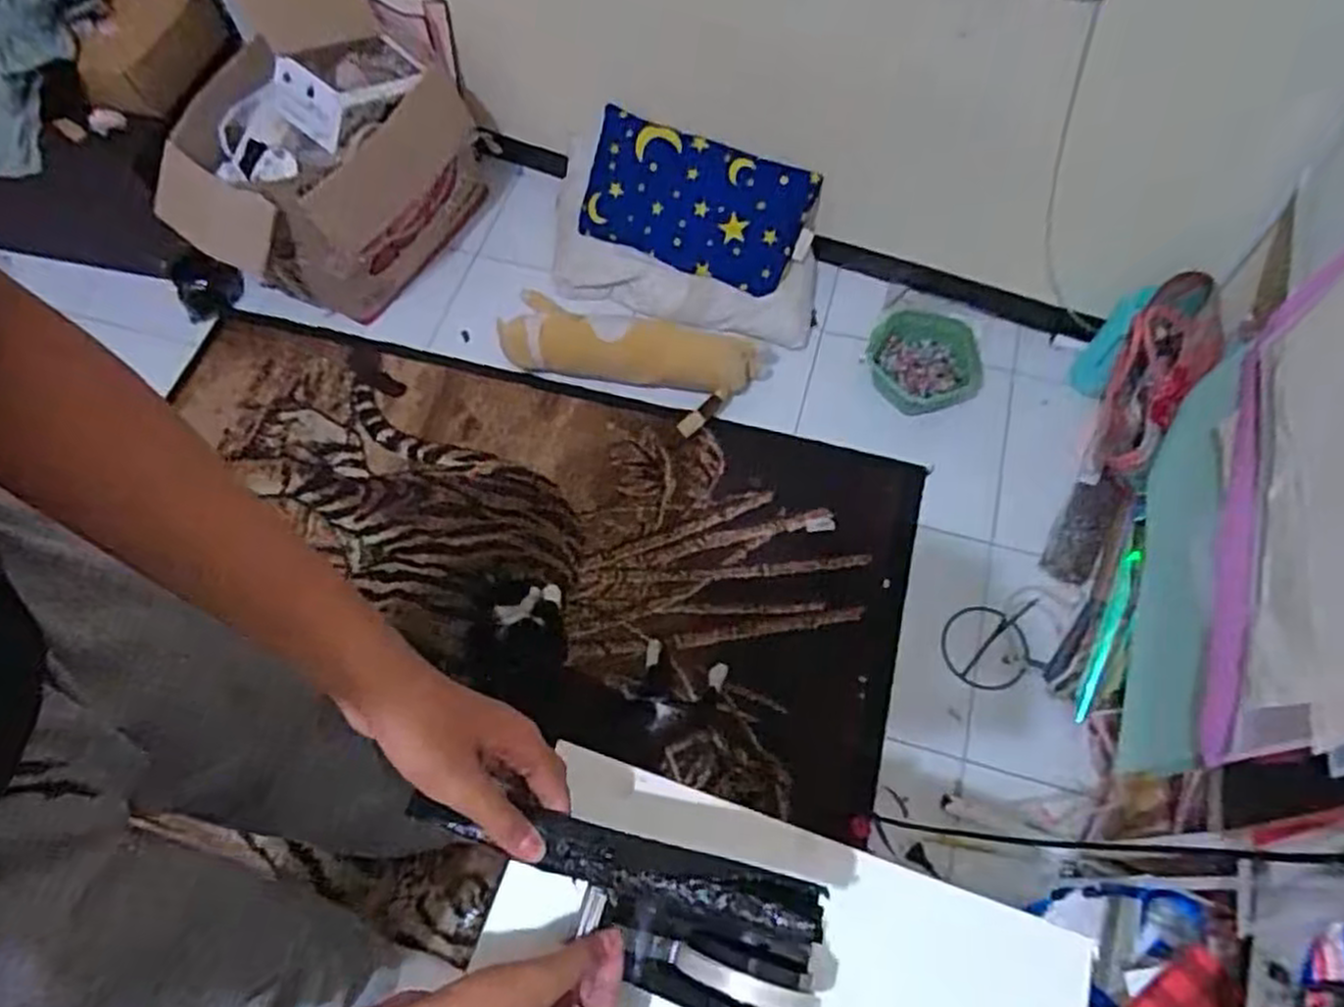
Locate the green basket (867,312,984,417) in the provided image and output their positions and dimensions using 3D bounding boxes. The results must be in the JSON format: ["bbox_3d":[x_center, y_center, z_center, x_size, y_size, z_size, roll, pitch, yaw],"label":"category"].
[{"bbox_3d":[0.493,-0.283,1.521,0.191,0.074,0.218,2,64,2],"label":"green basket"}]

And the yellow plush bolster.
[{"bbox_3d":[-0.072,-0.305,1.516,0.530,0.133,0.127,7,65,5],"label":"yellow plush bolster"}]

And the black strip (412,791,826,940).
[{"bbox_3d":[-0.035,0.202,0.440,0.239,0.017,0.030,9,68,13],"label":"black strip"}]

